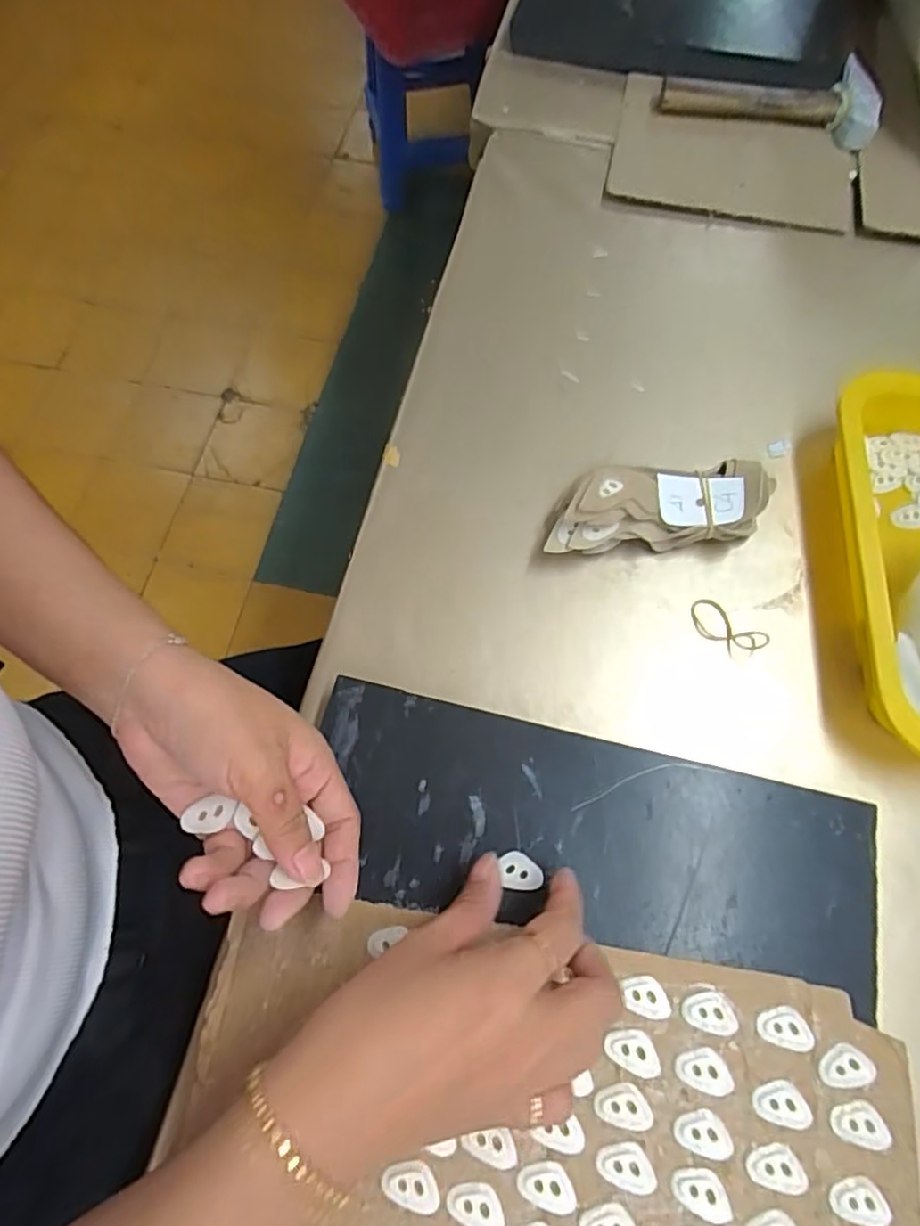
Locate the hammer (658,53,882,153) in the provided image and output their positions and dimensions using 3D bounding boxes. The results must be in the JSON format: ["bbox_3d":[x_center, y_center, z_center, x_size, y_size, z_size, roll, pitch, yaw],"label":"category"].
[{"bbox_3d":[0.280,-0.471,0.572,0.187,0.026,0.080,11,69,5],"label":"hammer"}]

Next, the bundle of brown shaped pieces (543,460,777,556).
[{"bbox_3d":[0.126,-0.073,0.411,0.145,0.043,0.058,-6,69,-2],"label":"bundle of brown shaped pieces"}]

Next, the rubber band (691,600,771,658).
[{"bbox_3d":[0.168,0.010,0.397,0.049,0.008,0.023,43,75,15],"label":"rubber band"}]

